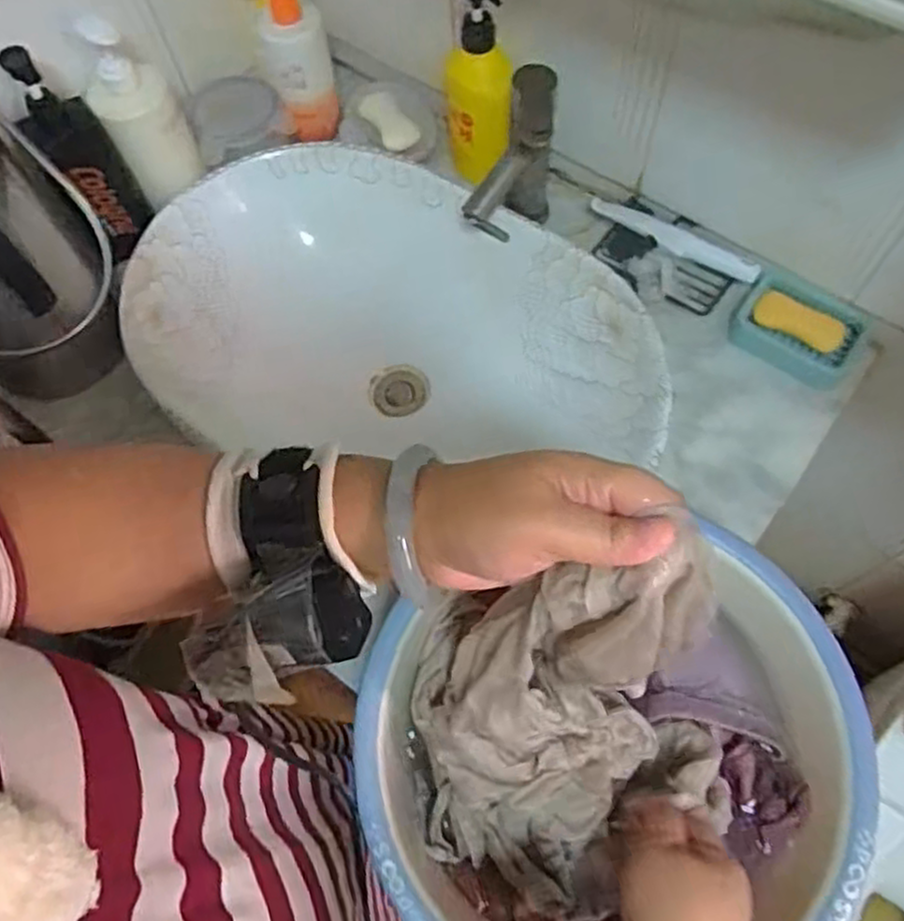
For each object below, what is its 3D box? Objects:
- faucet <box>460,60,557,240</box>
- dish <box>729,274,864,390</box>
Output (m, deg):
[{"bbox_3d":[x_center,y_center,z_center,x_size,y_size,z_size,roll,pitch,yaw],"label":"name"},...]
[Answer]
[{"bbox_3d":[0.066,-0.285,0.764,0.063,0.169,0.137,23,69,10],"label":"faucet"},{"bbox_3d":[0.351,-0.133,0.764,0.120,0.033,0.083,29,70,12],"label":"dish"}]

